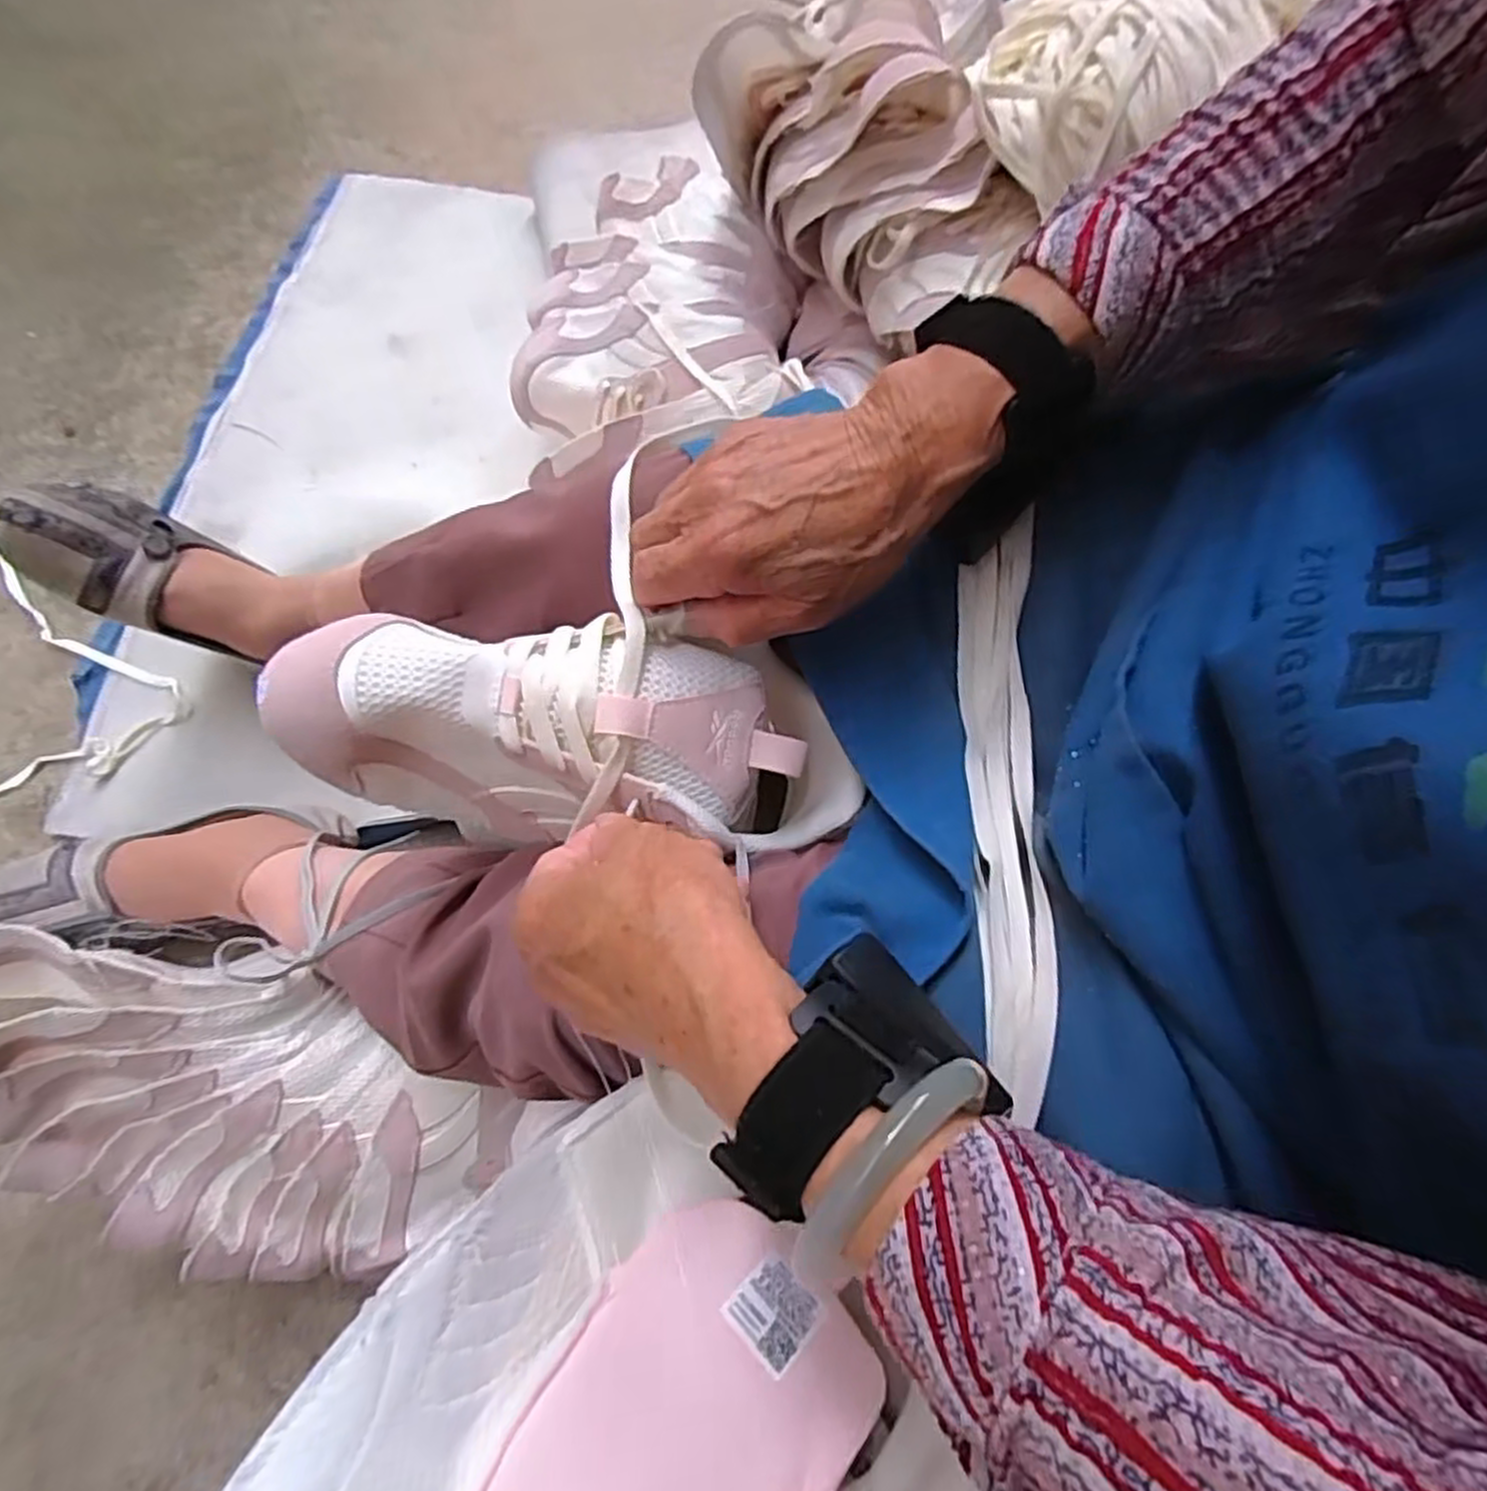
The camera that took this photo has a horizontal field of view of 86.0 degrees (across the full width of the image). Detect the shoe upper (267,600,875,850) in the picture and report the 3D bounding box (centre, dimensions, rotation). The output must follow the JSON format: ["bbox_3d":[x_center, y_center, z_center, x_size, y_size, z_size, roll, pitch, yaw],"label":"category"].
[{"bbox_3d":[-0.068,-0.004,0.347,0.234,0.079,0.079,6,69,-12],"label":"shoe upper"}]

